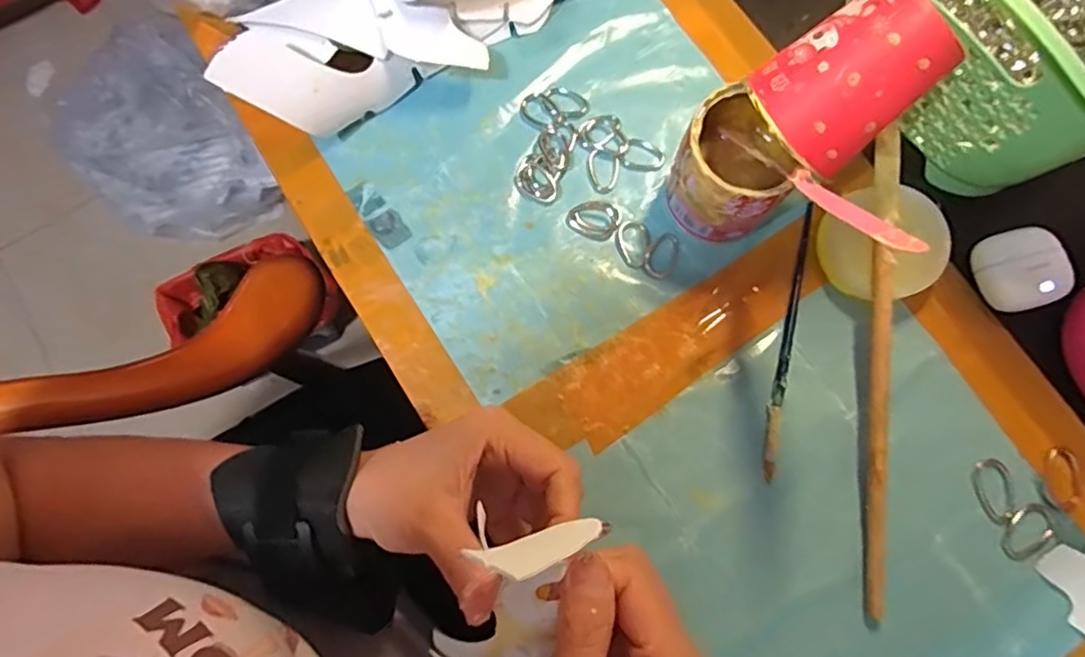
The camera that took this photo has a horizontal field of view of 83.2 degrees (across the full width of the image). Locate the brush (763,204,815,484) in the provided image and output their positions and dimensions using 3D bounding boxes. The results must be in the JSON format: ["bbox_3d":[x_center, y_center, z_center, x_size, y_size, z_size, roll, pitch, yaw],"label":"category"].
[{"bbox_3d":[0.144,0.005,0.360,0.009,0.004,0.165,12,80,3],"label":"brush"}]

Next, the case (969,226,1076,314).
[{"bbox_3d":[0.279,-0.035,0.357,0.046,0.019,0.045,-18,80,-2],"label":"case"}]

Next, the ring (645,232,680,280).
[{"bbox_3d":[0.073,-0.045,0.373,0.018,0.004,0.031,32,82,6],"label":"ring"}]

